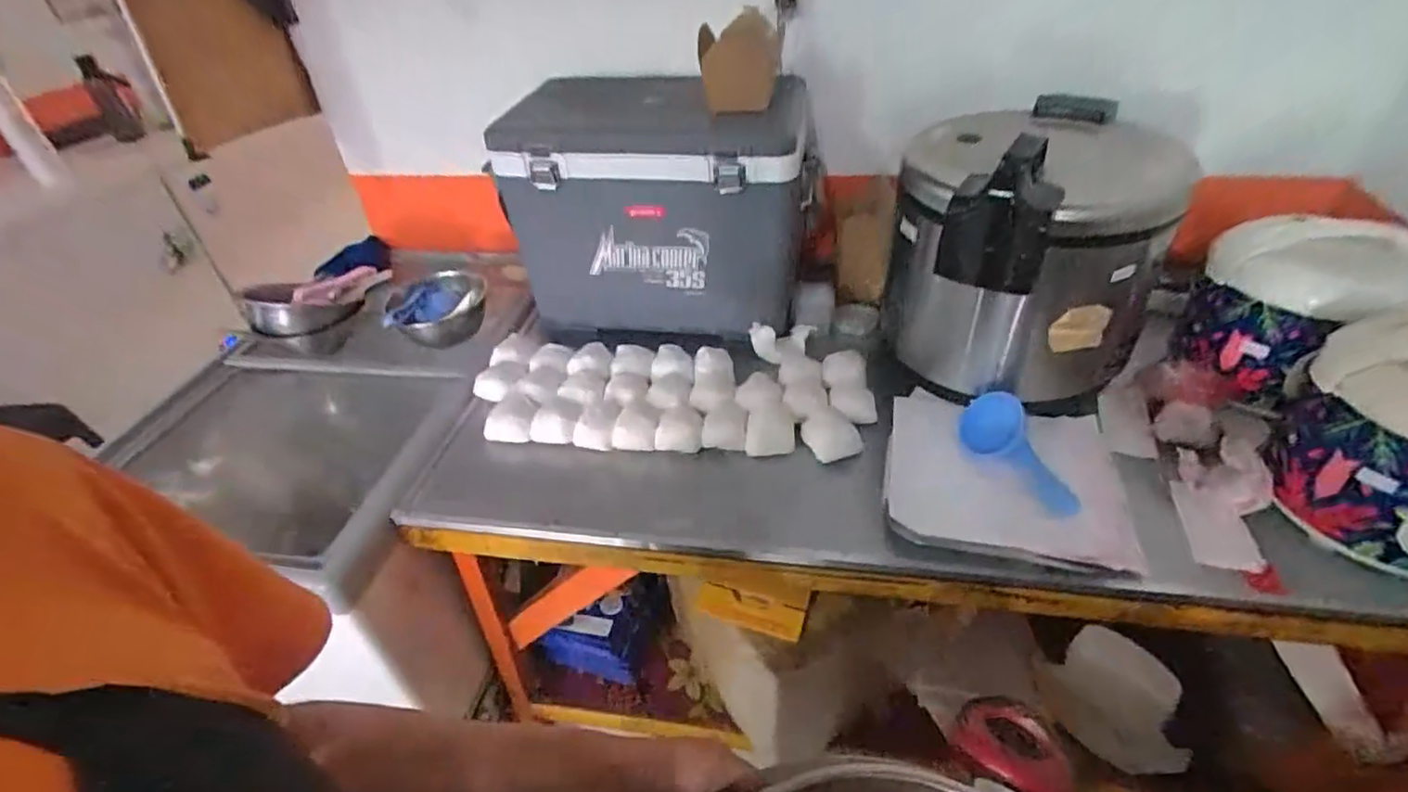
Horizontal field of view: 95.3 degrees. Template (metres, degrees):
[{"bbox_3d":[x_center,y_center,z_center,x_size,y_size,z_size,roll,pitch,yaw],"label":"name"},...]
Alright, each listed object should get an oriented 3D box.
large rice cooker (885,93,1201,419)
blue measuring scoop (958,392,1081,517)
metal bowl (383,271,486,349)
[{"bbox_3d":[0.457,-0.206,0.966,0.329,0.344,0.303,5,42,10],"label":"large rice cooker"},{"bbox_3d":[0.417,0.071,0.863,0.088,0.033,0.199,-11,42,-9],"label":"blue measuring scoop"},{"bbox_3d":[-0.503,-0.160,1.220,0.180,0.123,0.177,-15,42,-13],"label":"metal bowl"}]

